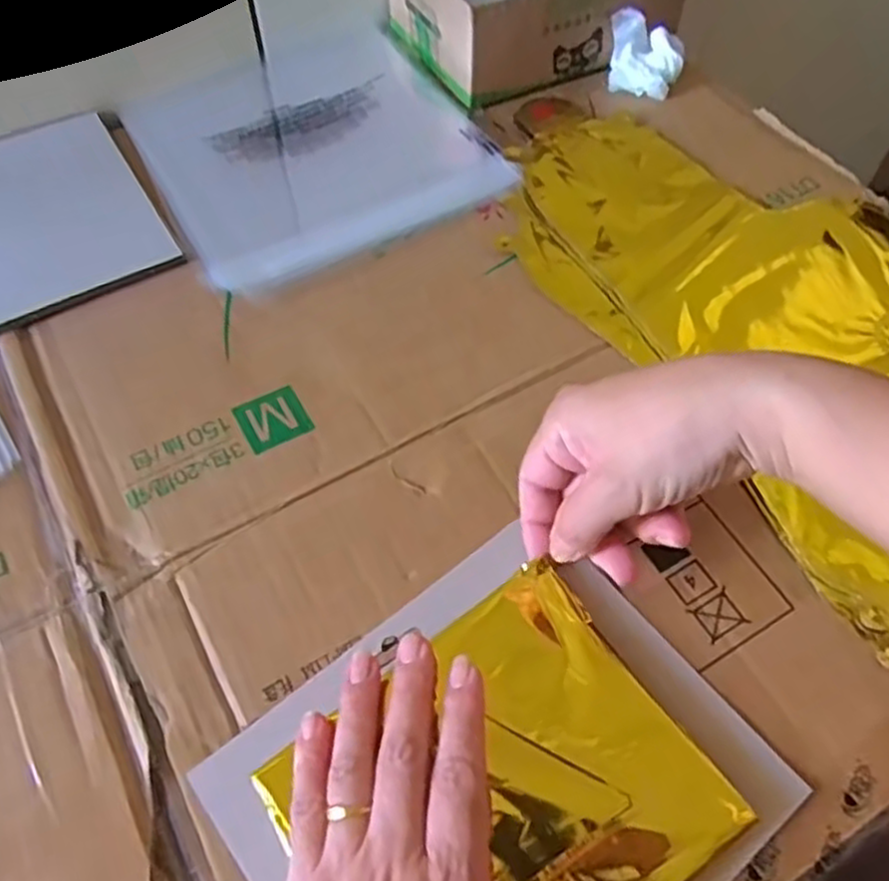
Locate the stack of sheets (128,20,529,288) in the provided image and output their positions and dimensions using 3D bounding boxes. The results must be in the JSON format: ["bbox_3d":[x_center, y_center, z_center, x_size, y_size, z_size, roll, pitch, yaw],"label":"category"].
[{"bbox_3d":[-0.091,-0.203,0.518,0.208,0.008,0.216,-26,61,-15],"label":"stack of sheets"}]

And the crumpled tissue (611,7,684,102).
[{"bbox_3d":[0.143,-0.273,0.538,0.051,0.040,0.041,-1,58,0],"label":"crumpled tissue"}]

